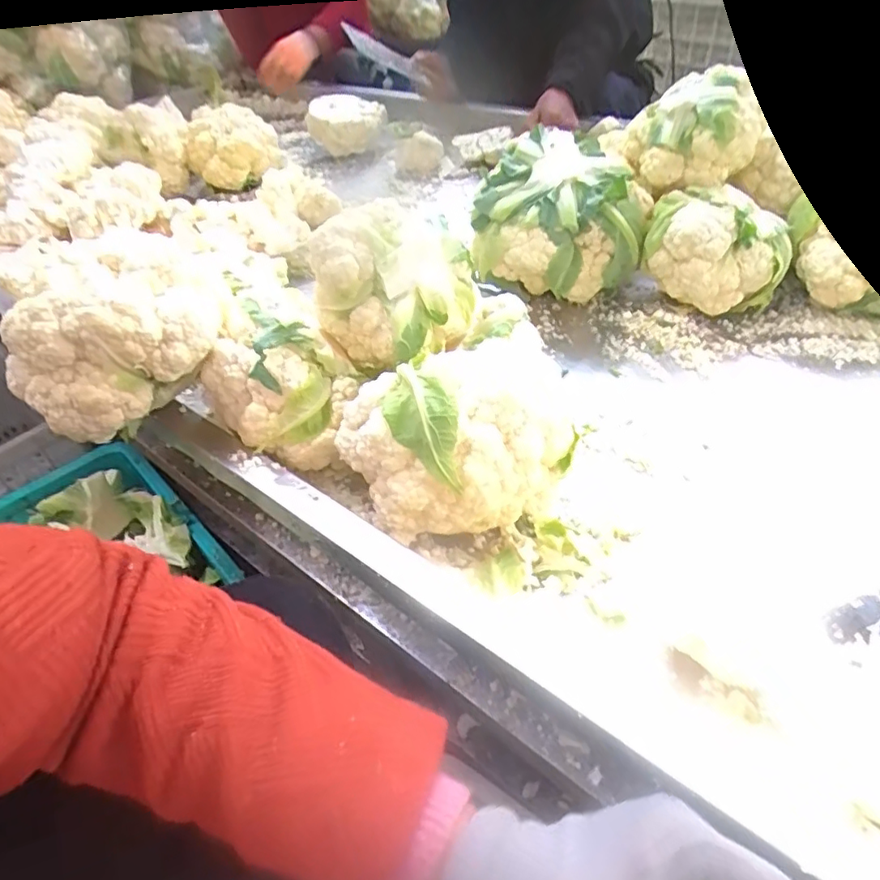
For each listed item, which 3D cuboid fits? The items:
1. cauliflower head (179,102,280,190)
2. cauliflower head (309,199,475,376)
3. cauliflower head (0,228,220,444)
[{"bbox_3d":[-0.395,-0.554,1.112,0.166,0.156,0.159,-13,43,-9],"label":"cauliflower head"},{"bbox_3d":[-0.040,-0.138,0.534,0.110,0.117,0.120,-3,42,2],"label":"cauliflower head"},{"bbox_3d":[-0.267,-0.094,0.487,0.178,0.108,0.121,-24,45,-21],"label":"cauliflower head"}]

